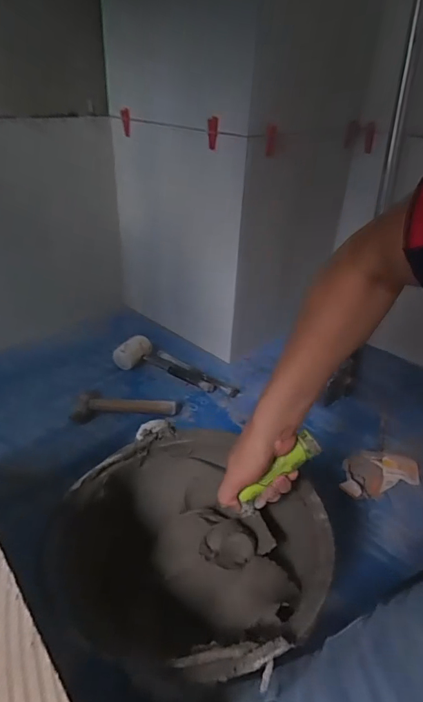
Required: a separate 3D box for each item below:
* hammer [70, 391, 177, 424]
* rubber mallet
[{"bbox_3d":[-0.211,0.127,1.051,0.251,0.035,0.103,-2,33,-9],"label":"hammer"},{"bbox_3d":[-0.092,0.036,1.174,0.352,0.071,0.104,12,34,13],"label":"rubber mallet"}]

